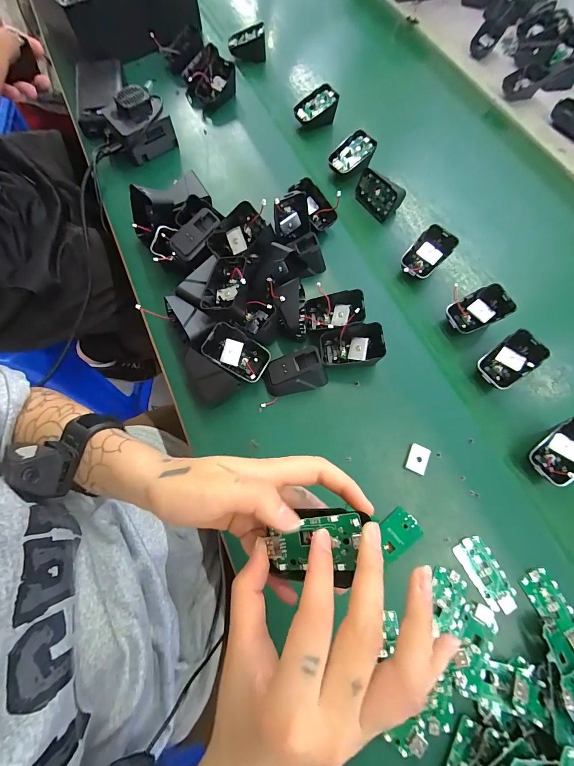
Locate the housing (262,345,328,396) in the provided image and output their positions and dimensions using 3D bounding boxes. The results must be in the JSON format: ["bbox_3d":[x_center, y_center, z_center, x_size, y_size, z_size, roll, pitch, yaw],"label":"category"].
[{"bbox_3d":[0.009,-0.012,0.351,0.068,0.042,0.034,-11,69,-7],"label":"housing"}]

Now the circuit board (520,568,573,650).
[{"bbox_3d":[0.245,0.208,0.287,0.035,0.009,0.064,-22,69,-14],"label":"circuit board"}]

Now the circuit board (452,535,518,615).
[{"bbox_3d":[0.189,0.181,0.299,0.031,0.004,0.065,-26,72,-12],"label":"circuit board"}]

